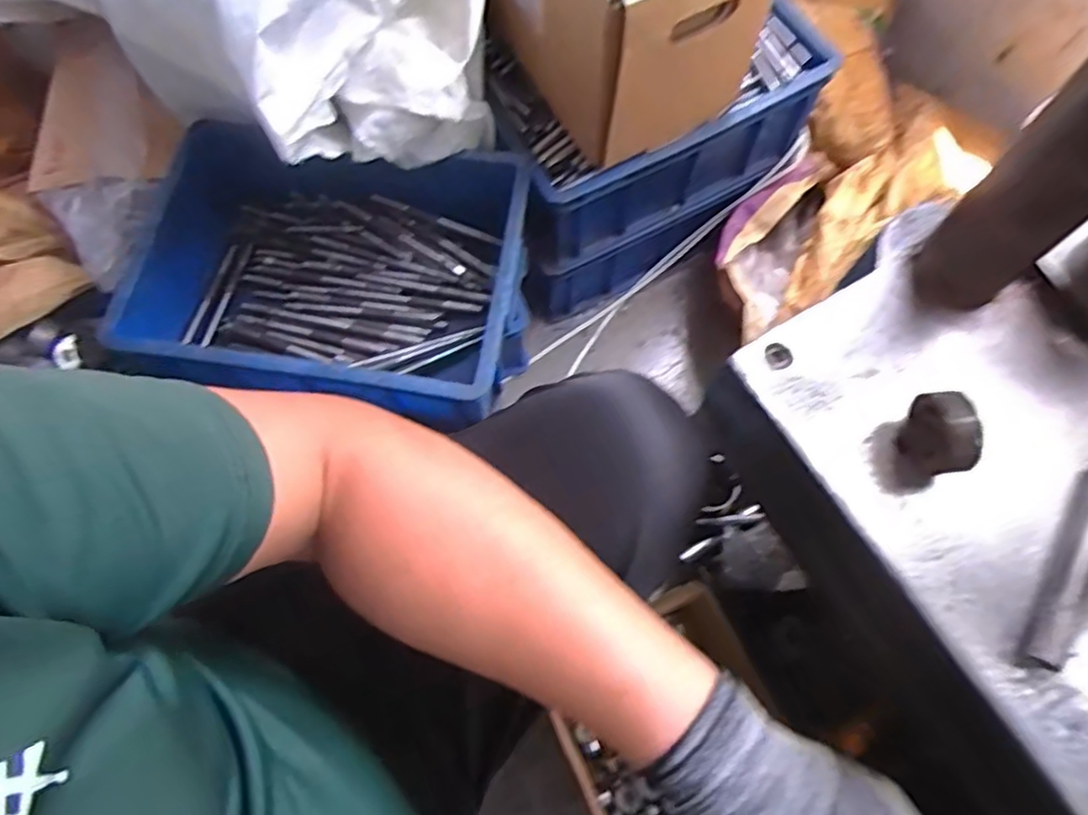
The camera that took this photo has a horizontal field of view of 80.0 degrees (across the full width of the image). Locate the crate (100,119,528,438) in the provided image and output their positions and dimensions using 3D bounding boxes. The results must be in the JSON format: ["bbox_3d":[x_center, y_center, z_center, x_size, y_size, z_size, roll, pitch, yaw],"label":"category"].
[{"bbox_3d":[-0.238,-0.148,0.750,0.422,0.134,0.284,7,69,4],"label":"crate"}]

